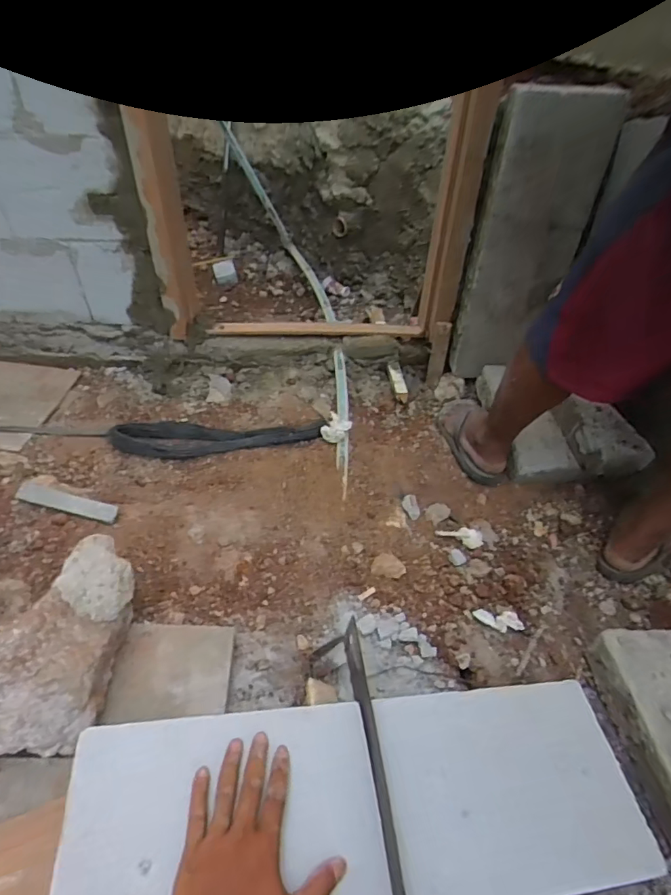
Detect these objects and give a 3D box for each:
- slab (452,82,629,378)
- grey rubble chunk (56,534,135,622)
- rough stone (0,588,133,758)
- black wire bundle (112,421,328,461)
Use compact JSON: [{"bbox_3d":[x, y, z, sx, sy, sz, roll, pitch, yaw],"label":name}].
[{"bbox_3d":[0.416,-0.429,1.111,0.211,0.604,0.051,7,38,4],"label":"slab"},{"bbox_3d":[-0.318,0.179,0.661,0.112,0.046,0.091,48,38,13],"label":"grey rubble chunk"},{"bbox_3d":[-0.345,0.254,0.583,0.144,0.106,0.178,2,44,1],"label":"rough stone"},{"bbox_3d":[-0.251,-0.027,1.097,0.459,0.044,0.073,-7,44,-9],"label":"black wire bundle"}]

